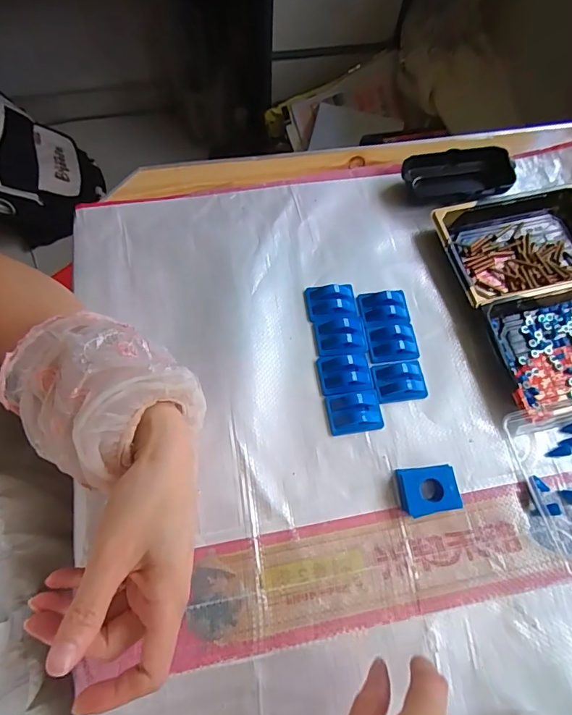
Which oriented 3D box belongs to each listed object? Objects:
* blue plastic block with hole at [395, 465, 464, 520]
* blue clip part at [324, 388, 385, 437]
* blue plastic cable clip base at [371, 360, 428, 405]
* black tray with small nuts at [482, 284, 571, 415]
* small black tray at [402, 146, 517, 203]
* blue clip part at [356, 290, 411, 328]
[{"bbox_3d":[0.110,0.103,0.351,0.042,0.015,0.036,-7,68,-6],"label":"blue plastic block with hole"},{"bbox_3d":[0.058,0.044,0.373,0.045,0.015,0.034,-8,68,-6],"label":"blue clip part"},{"bbox_3d":[0.099,0.019,0.386,0.045,0.014,0.034,-7,68,-5],"label":"blue plastic cable clip base"},{"bbox_3d":[0.261,-0.016,0.396,0.164,0.025,0.099,-12,69,-8],"label":"black tray with small nuts"},{"bbox_3d":[0.176,-0.183,0.462,0.106,0.021,0.056,-8,68,-6],"label":"small black tray"},{"bbox_3d":[0.090,-0.045,0.408,0.045,0.011,0.037,-7,68,-5],"label":"blue clip part"}]

